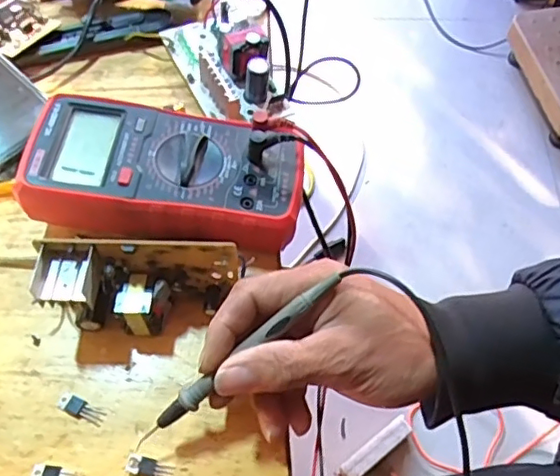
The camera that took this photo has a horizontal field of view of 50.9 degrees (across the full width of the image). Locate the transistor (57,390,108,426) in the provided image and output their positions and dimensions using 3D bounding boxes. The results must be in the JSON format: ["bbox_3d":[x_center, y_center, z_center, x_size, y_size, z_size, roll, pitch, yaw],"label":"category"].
[{"bbox_3d":[-0.118,0.101,0.349,0.030,0.004,0.010,23,62,13],"label":"transistor"}]

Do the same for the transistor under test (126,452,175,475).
[{"bbox_3d":[-0.073,0.130,0.332,0.027,0.004,0.010,11,60,7],"label":"transistor under test"}]

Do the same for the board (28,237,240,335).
[{"bbox_3d":[-0.084,0.025,0.358,0.117,0.057,0.049,-1,59,0],"label":"board"}]

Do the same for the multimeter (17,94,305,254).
[{"bbox_3d":[-0.074,-0.044,0.398,0.179,0.043,0.091,6,59,4],"label":"multimeter"}]

